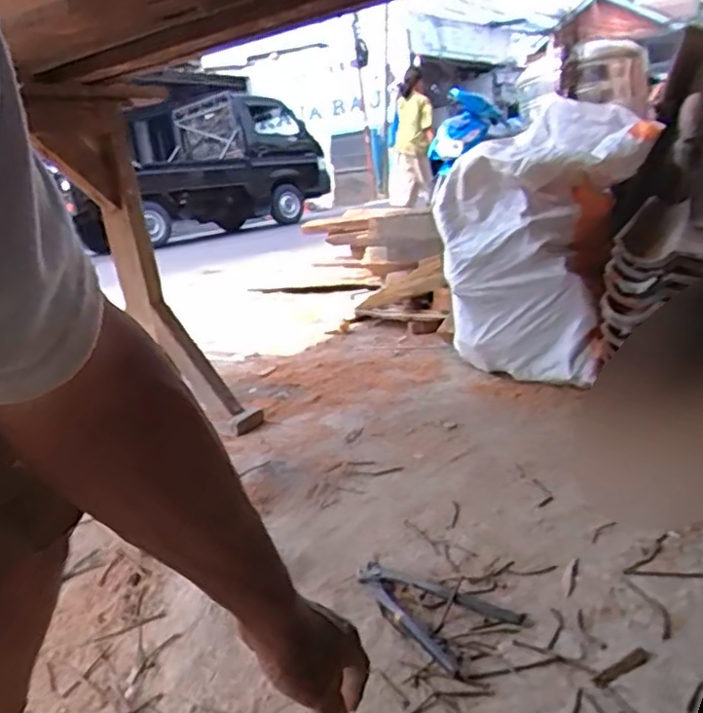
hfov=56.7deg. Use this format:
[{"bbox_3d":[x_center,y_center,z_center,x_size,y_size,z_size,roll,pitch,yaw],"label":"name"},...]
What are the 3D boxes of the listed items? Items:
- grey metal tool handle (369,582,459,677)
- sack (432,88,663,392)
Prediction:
[{"bbox_3d":[0.069,0.325,0.791,0.023,0.018,0.176,-15,19,-26],"label":"grey metal tool handle"},{"bbox_3d":[0.442,-0.244,1.525,0.463,0.619,0.222,4,19,34],"label":"sack"}]

